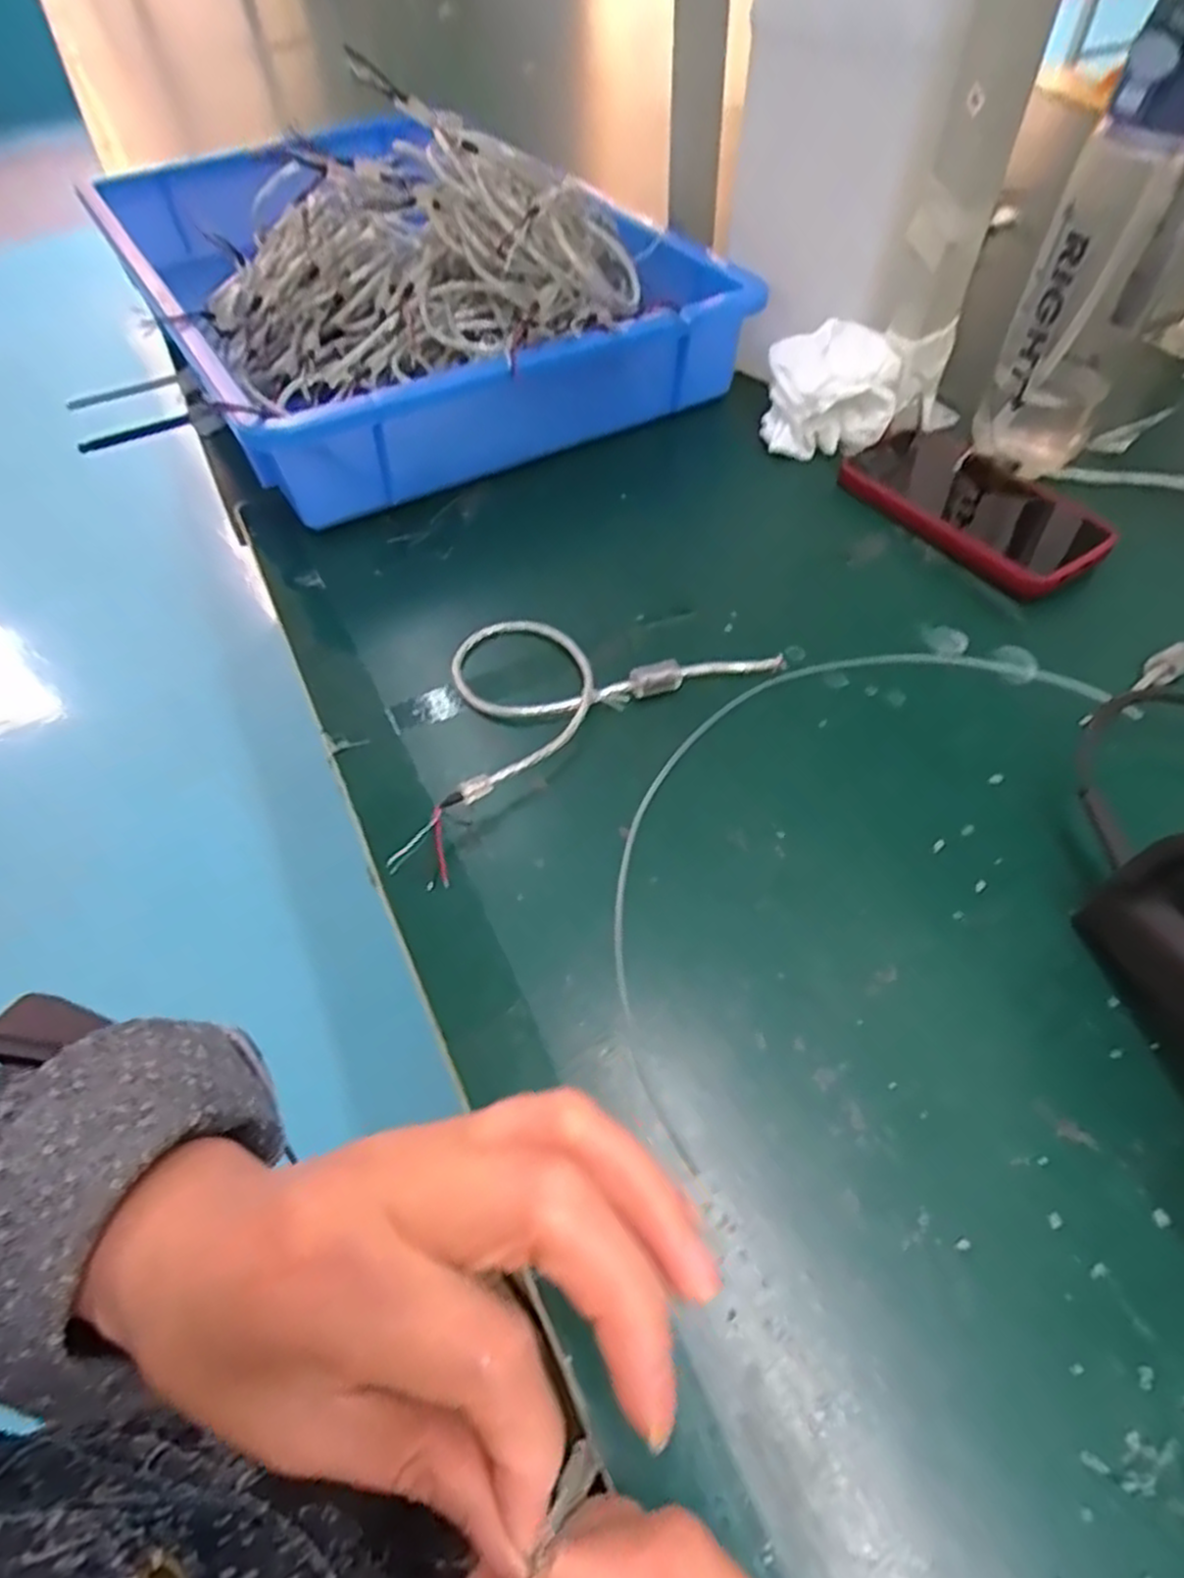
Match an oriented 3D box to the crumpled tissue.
[{"bbox_3d":[0.166,-0.279,0.544,0.087,0.063,0.055,7,55,8],"label":"crumpled tissue"}]

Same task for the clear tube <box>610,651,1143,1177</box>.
[{"bbox_3d":[0.113,0.006,0.383,0.331,0.004,0.148,-37,61,-22],"label":"clear tube"}]

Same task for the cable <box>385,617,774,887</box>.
[{"bbox_3d":[-0.026,-0.053,0.421,0.231,0.022,0.124,-33,60,-19],"label":"cable"}]

